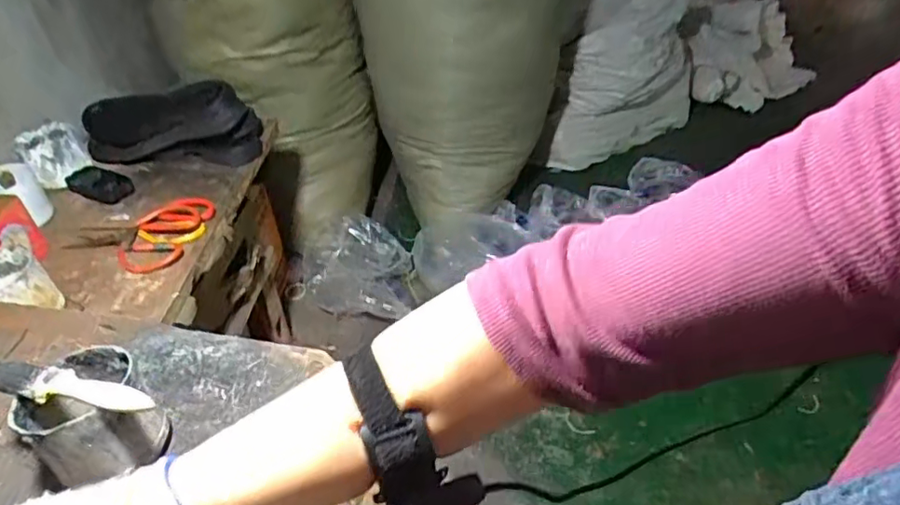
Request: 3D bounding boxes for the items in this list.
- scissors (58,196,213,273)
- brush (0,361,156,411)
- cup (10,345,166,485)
[{"bbox_3d":[-0.464,-0.033,0.835,0.195,0.019,0.142,2,39,9],"label":"scissors"},{"bbox_3d":[-0.294,0.104,0.449,0.150,0.010,0.028,6,40,13],"label":"brush"},{"bbox_3d":[-0.294,0.142,0.479,0.092,0.100,0.121,-27,44,-25],"label":"cup"}]

